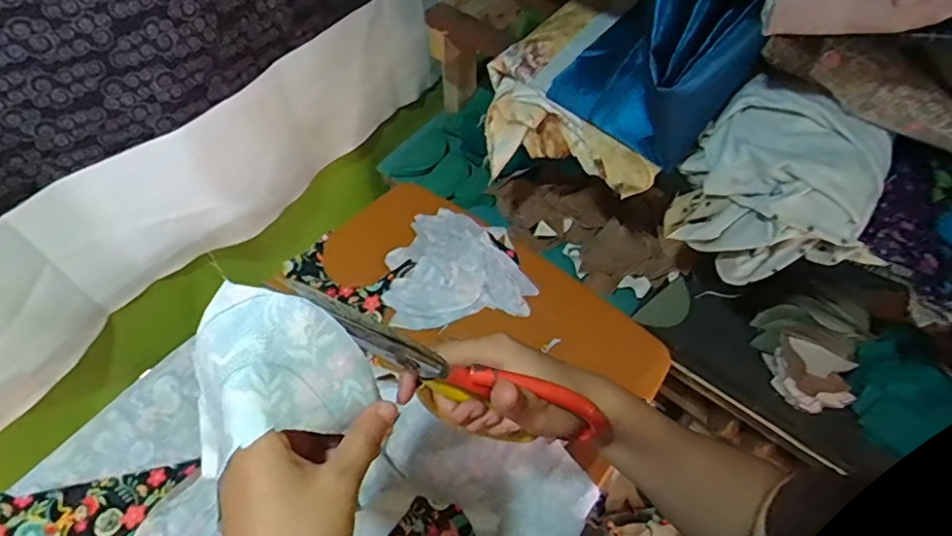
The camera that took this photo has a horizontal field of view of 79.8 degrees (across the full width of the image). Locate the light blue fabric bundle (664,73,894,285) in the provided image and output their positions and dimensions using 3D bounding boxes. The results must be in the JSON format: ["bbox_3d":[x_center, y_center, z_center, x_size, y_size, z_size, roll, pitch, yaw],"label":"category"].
[{"bbox_3d":[0.334,-0.084,0.623,0.193,0.161,0.128,36,62,21],"label":"light blue fabric bundle"}]

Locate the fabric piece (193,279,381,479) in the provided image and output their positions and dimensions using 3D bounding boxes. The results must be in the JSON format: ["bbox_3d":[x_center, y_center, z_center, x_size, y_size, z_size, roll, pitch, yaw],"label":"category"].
[{"bbox_3d":[-0.096,0.046,0.284,0.073,0.045,0.072,-22,59,-16],"label":"fabric piece"}]

